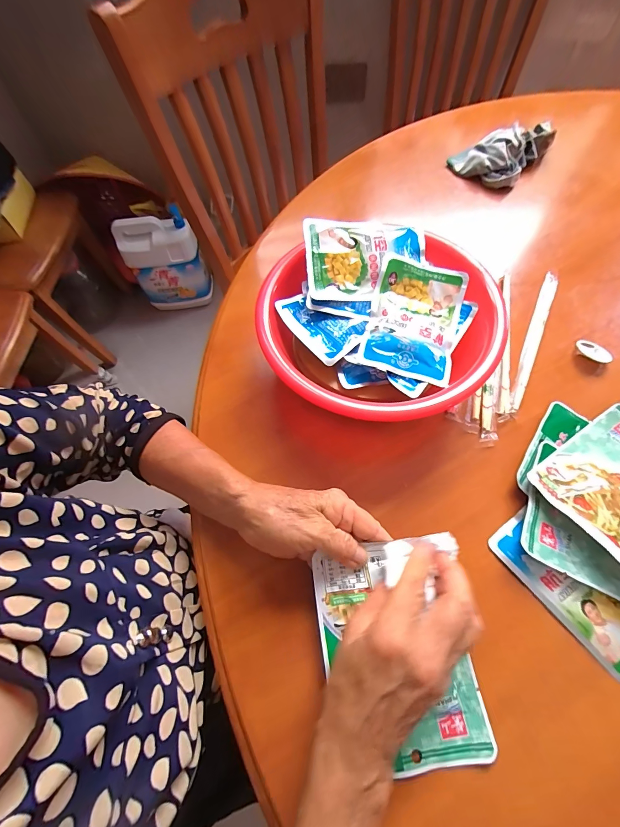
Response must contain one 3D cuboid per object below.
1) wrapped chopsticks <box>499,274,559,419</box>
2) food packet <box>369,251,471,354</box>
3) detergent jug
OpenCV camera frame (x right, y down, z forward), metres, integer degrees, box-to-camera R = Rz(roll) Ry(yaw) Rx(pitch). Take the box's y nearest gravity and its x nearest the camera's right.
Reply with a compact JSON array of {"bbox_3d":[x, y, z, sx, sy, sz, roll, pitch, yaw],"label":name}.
[{"bbox_3d":[0.248,-0.079,0.364,0.016,0.009,0.218,25,68,14],"label":"wrapped chopsticks"},{"bbox_3d":[0.110,-0.111,0.327,0.084,0.011,0.095,17,74,1],"label":"food packet"},{"bbox_3d":[-0.538,-0.565,1.255,0.272,0.325,0.124,-9,66,-2],"label":"detergent jug"}]

